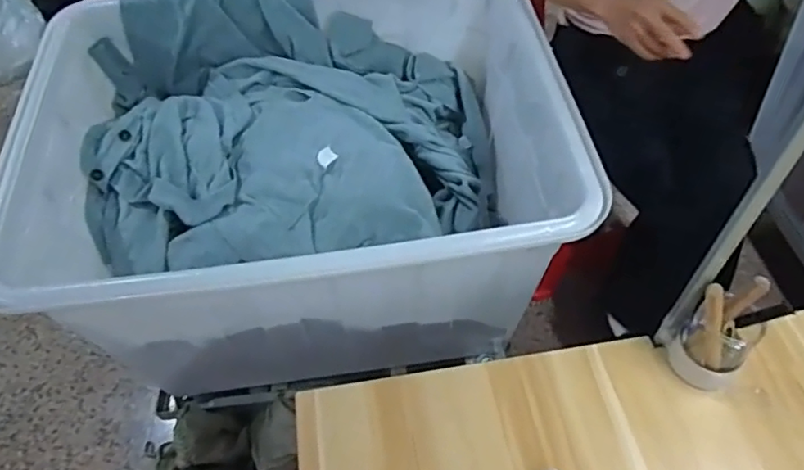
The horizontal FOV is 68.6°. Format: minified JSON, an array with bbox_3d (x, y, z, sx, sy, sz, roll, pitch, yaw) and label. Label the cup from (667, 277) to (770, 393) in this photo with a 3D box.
[{"bbox_3d":[0.393,0.125,0.725,0.080,0.149,0.079,-29,56,-20],"label":"cup"}]

